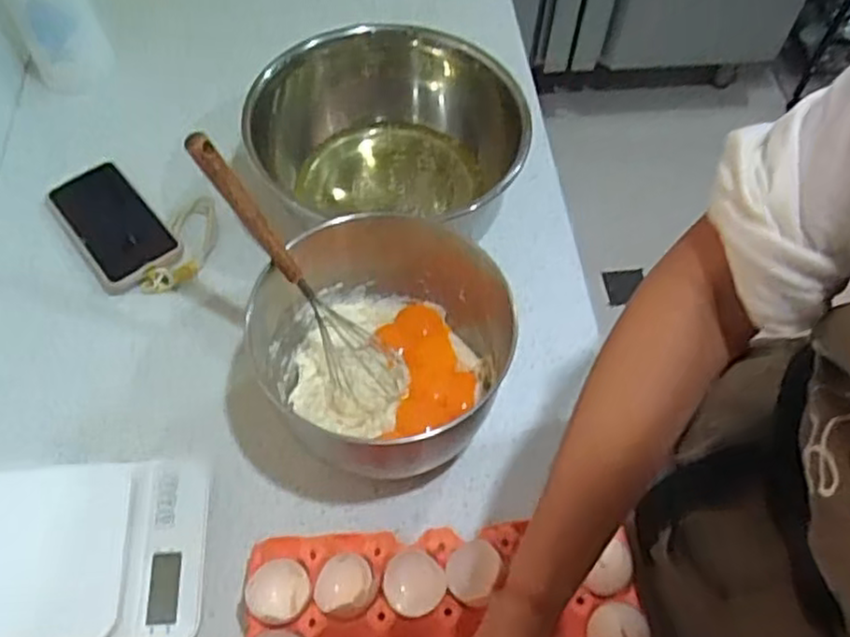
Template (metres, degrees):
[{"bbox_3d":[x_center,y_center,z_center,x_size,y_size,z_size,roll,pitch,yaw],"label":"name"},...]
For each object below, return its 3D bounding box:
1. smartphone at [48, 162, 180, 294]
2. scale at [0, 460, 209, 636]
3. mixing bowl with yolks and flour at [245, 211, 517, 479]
[{"bbox_3d":[-0.318,-0.096,0.736,0.084,0.015,0.155,-38,66,-11],"label":"smartphone"},{"bbox_3d":[-0.269,0.183,0.564,0.192,0.041,0.153,-5,58,-4],"label":"scale"},{"bbox_3d":[-0.035,0.017,0.616,0.186,0.130,0.191,1,58,-1],"label":"mixing bowl with yolks and flour"}]

